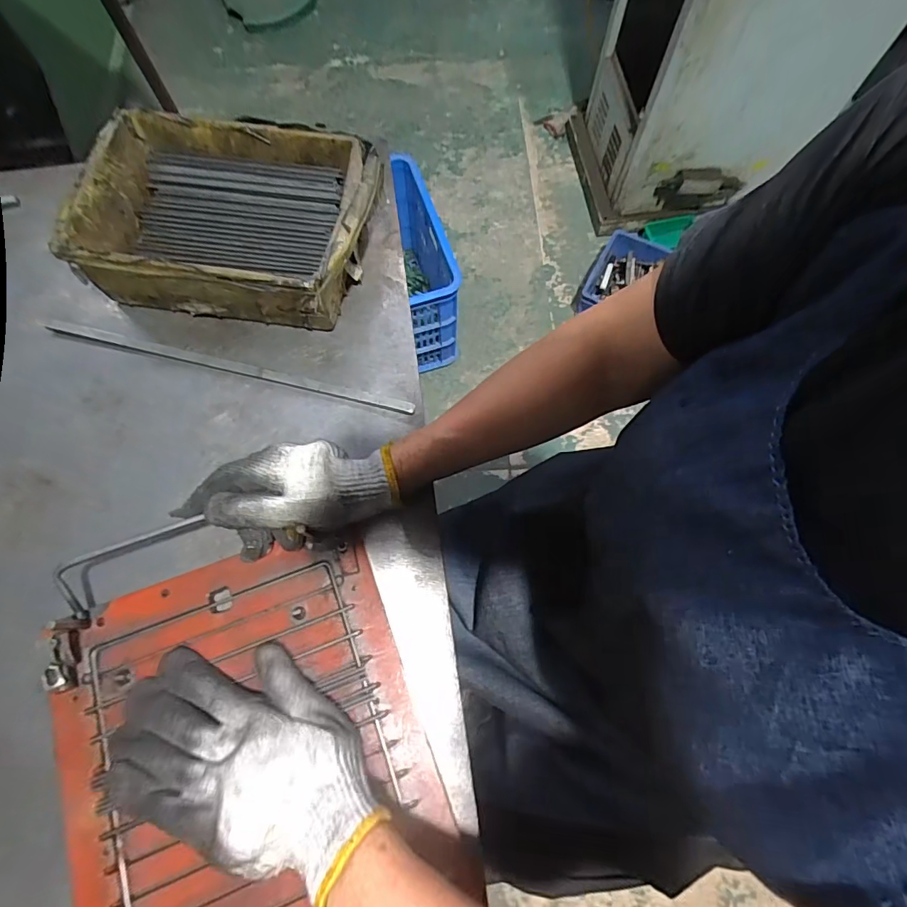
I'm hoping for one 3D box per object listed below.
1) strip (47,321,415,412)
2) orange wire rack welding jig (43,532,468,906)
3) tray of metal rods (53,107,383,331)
[{"bbox_3d":[-0.214,-0.083,0.446,0.359,0.008,0.011,13,70,5],"label":"strip"},{"bbox_3d":[-0.141,0.220,0.330,0.234,0.023,0.297,-20,71,-7],"label":"orange wire rack welding jig"},{"bbox_3d":[-0.207,-0.217,0.457,0.254,0.078,0.178,10,70,4],"label":"tray of metal rods"}]

